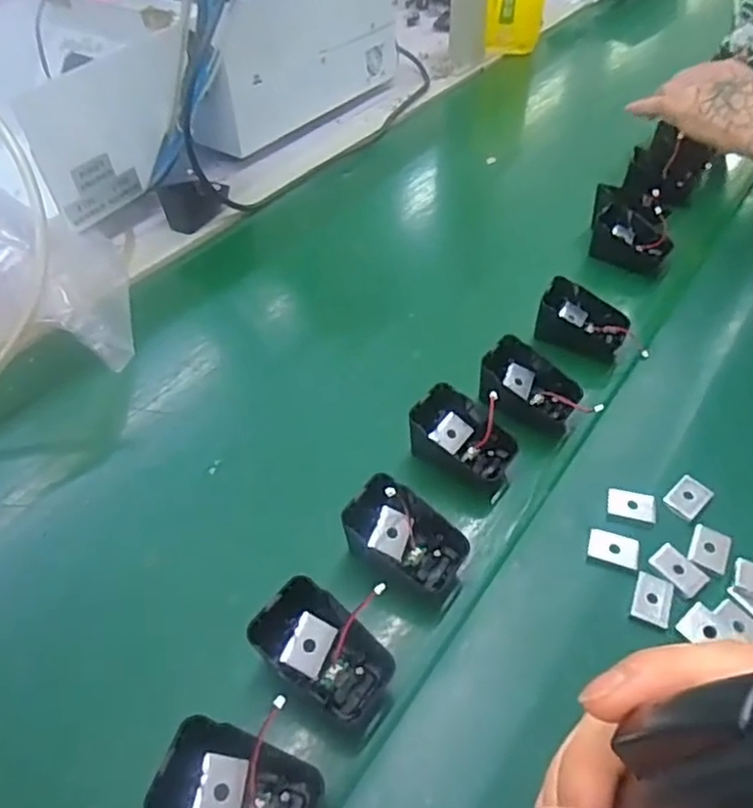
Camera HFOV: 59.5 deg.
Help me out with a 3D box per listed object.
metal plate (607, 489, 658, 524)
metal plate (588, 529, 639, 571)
[{"bbox_3d":[0.156,0.061,0.401,0.028,0.004,0.019,11,47,13],"label":"metal plate"},{"bbox_3d":[0.138,0.084,0.381,0.028,0.004,0.020,13,47,15],"label":"metal plate"}]

